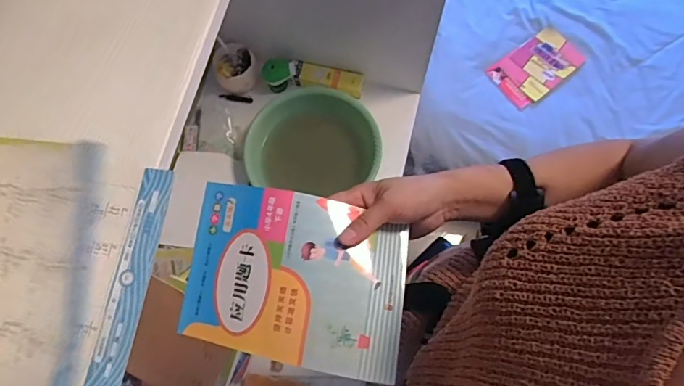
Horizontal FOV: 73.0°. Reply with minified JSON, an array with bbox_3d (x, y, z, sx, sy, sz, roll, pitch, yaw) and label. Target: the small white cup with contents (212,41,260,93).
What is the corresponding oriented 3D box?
[{"bbox_3d":[-0.253,-0.293,1.082,0.103,0.089,0.086,-8,74,-1],"label":"small white cup with contents"}]

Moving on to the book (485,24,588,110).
[{"bbox_3d":[0.623,-0.403,1.477,0.281,0.014,0.170,-36,83,-4],"label":"book"}]

